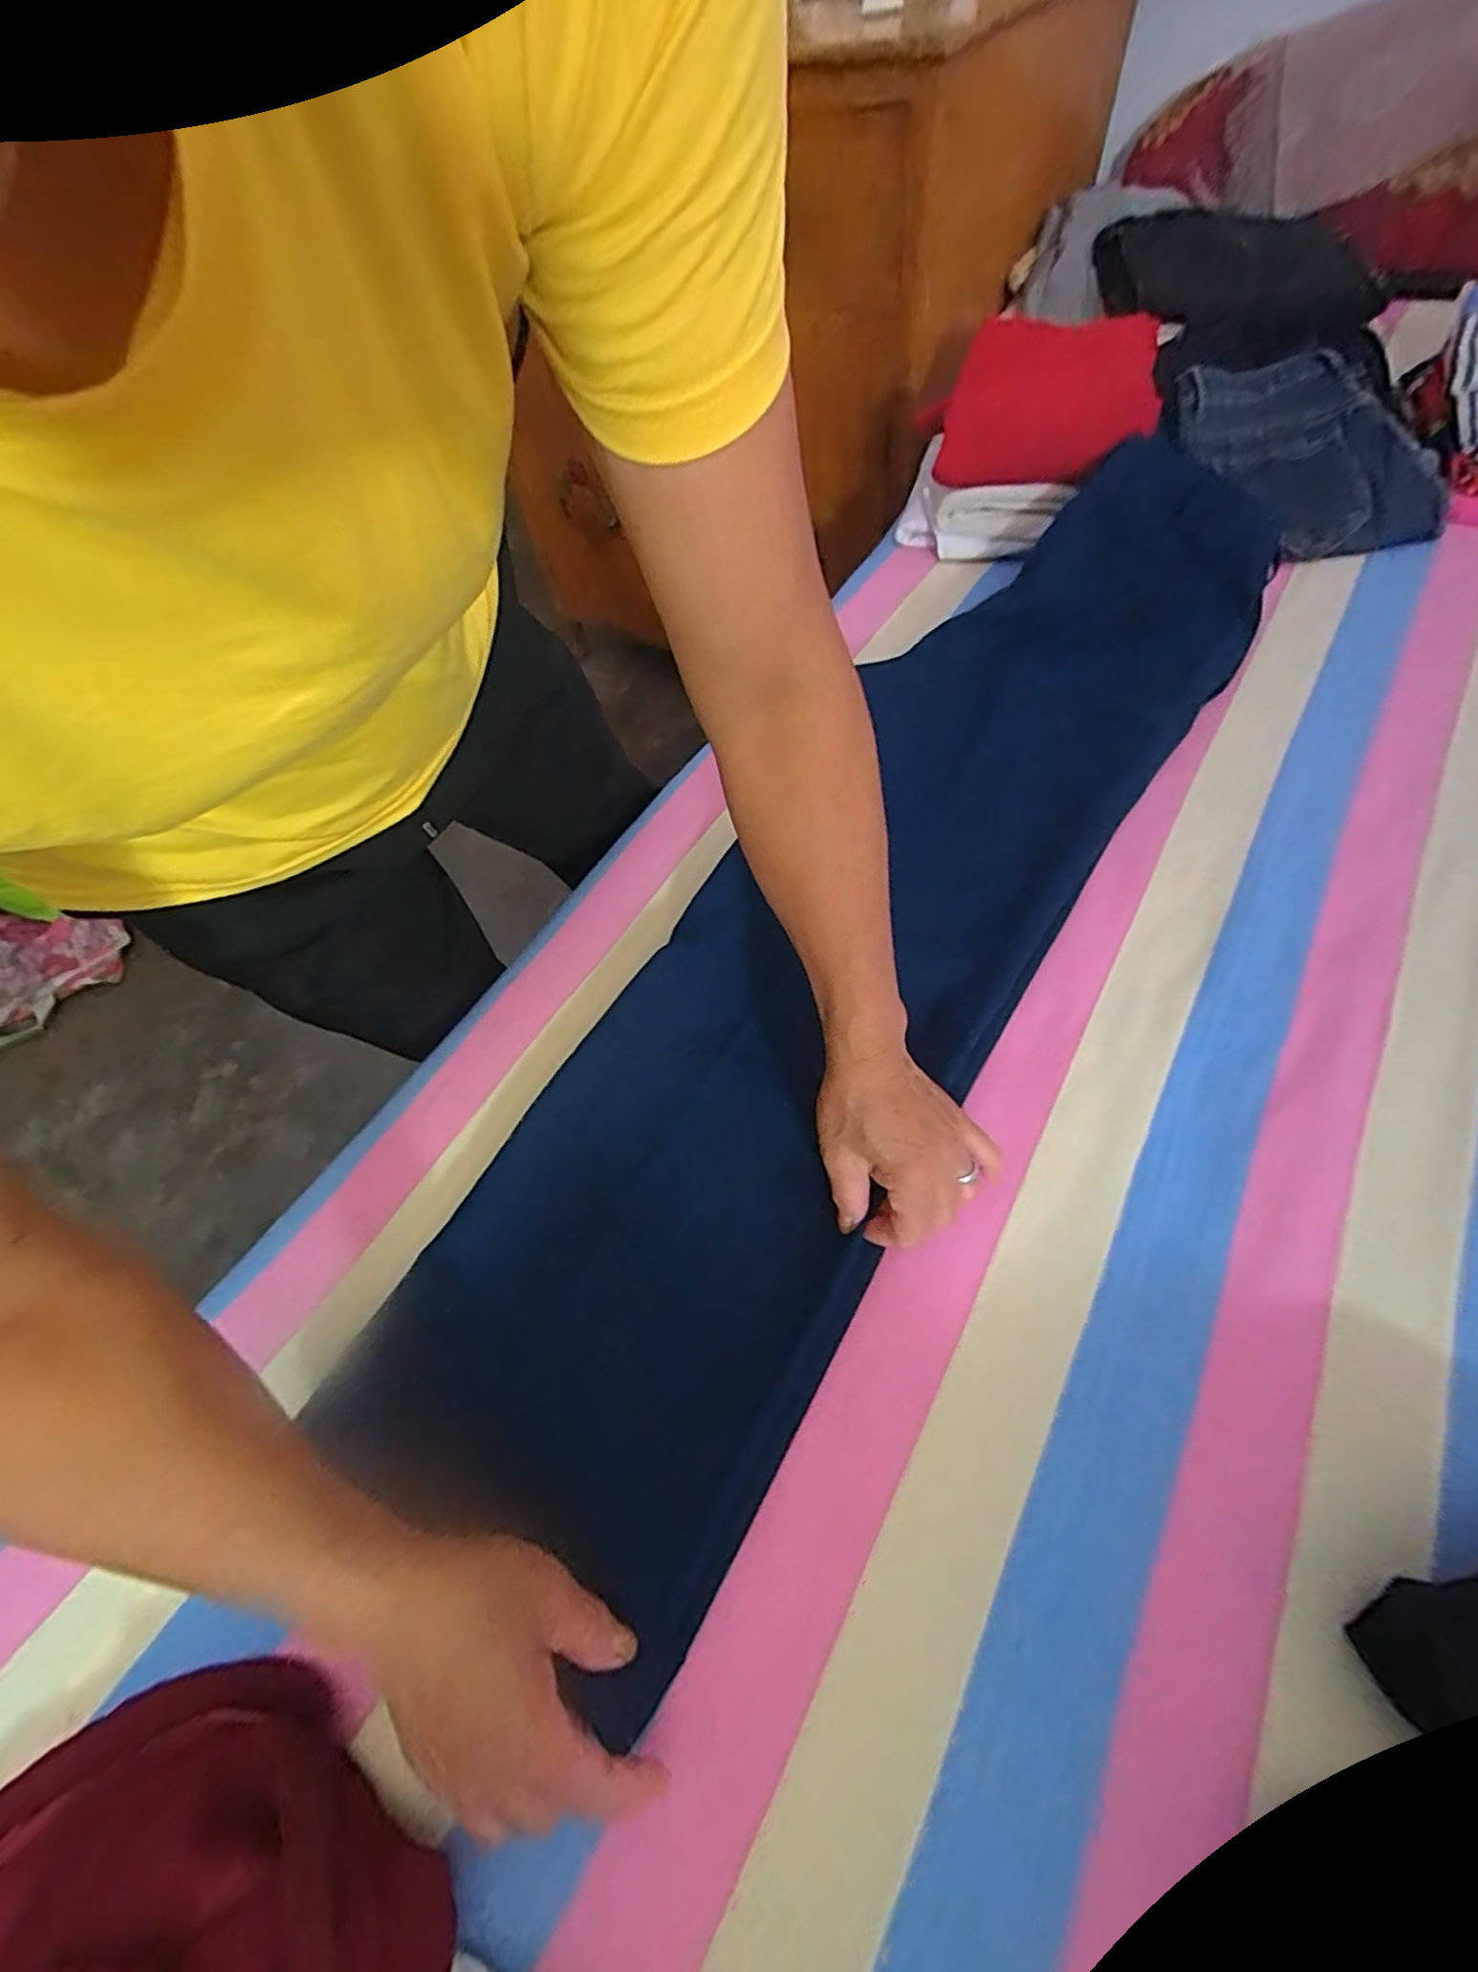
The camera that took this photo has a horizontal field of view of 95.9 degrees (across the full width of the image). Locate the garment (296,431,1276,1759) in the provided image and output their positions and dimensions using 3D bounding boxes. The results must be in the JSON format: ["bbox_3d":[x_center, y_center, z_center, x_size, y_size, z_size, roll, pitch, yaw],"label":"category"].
[{"bbox_3d":[0.135,-0.098,0.504,0.272,0.057,0.960,33,70,20],"label":"garment"}]

